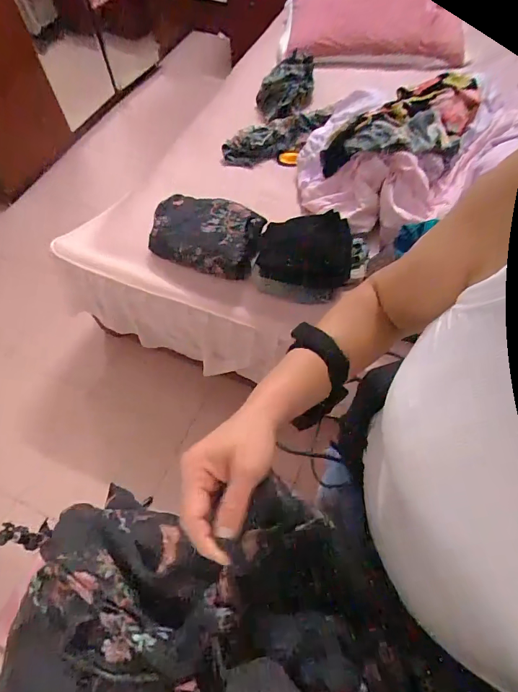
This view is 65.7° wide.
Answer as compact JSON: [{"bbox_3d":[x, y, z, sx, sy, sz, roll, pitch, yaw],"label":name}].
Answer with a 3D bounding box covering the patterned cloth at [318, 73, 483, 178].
[{"bbox_3d":[0.456,-0.662,1.172,0.278,0.095,0.557,40,69,21],"label":"patterned cloth"}]

